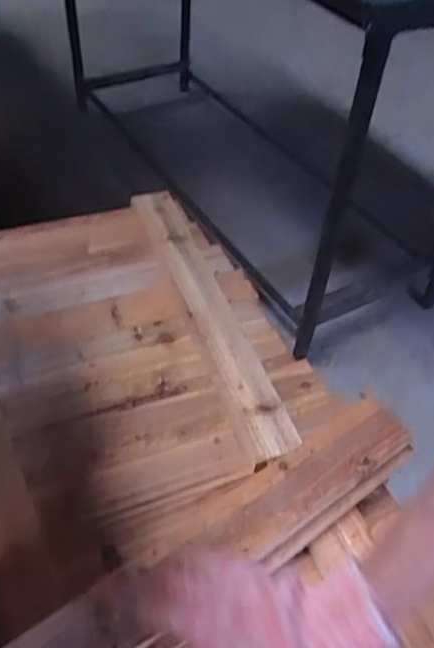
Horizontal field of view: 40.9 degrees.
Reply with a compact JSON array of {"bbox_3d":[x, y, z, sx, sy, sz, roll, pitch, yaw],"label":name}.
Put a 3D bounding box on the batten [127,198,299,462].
[{"bbox_3d":[-0.015,-0.036,0.803,0.071,0.024,0.499,-12,51,-17],"label":"batten"}]

